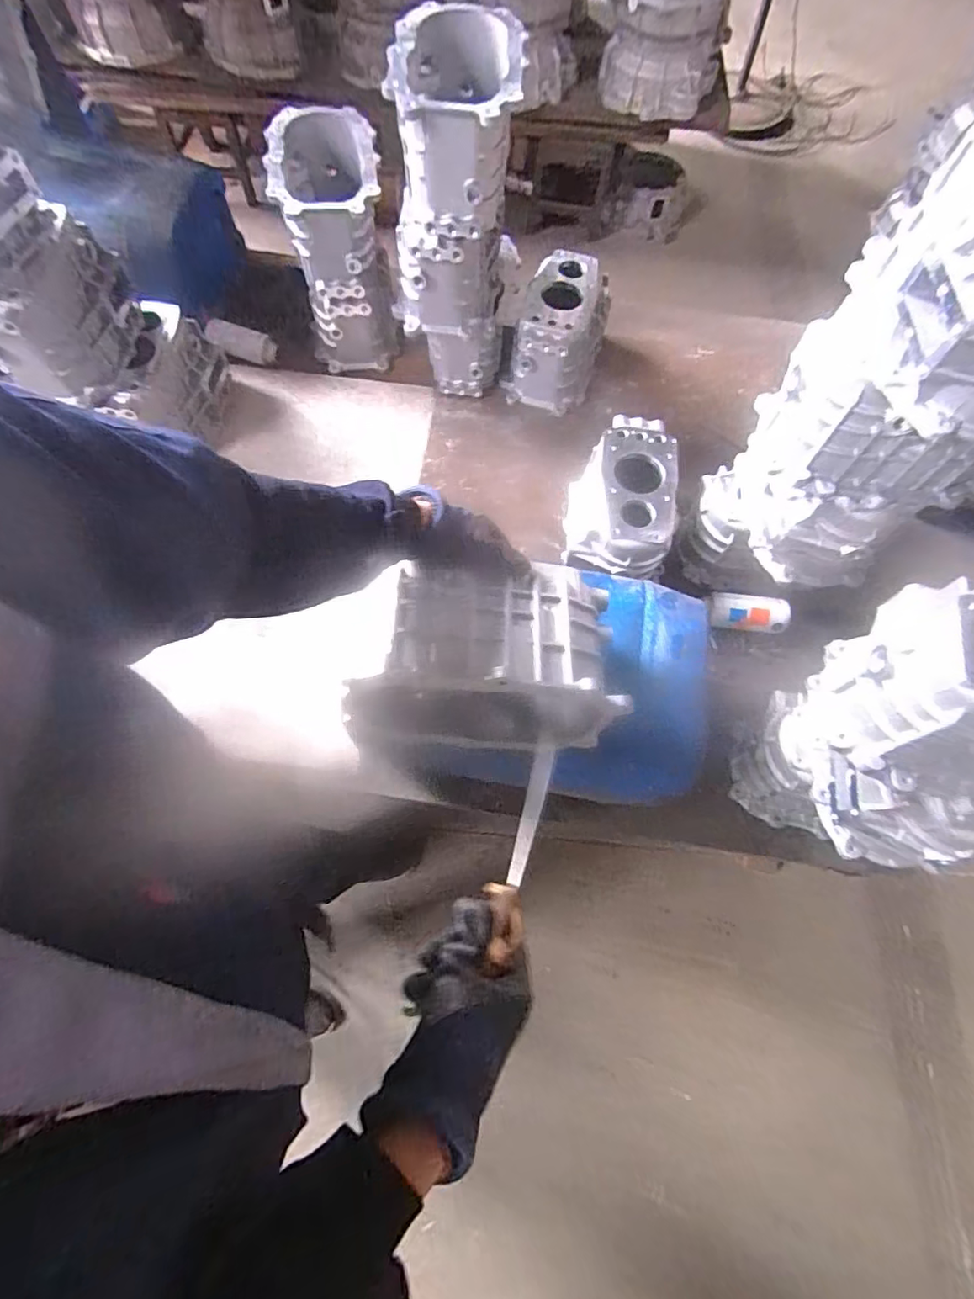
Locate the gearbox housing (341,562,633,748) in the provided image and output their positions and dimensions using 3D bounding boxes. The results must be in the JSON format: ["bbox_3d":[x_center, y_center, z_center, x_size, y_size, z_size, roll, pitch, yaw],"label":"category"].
[{"bbox_3d":[-0.007,0.011,0.592,0.267,0.160,0.157,-2,68,-3],"label":"gearbox housing"}]

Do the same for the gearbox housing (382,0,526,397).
[{"bbox_3d":[-0.050,-0.694,0.966,0.181,0.487,0.236,11,68,2],"label":"gearbox housing"}]

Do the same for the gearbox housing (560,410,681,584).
[{"bbox_3d":[0.216,-0.237,0.956,0.164,0.159,0.258,4,68,-1],"label":"gearbox housing"}]

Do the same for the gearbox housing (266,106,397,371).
[{"bbox_3d":[-0.283,-0.761,1.081,0.169,0.325,0.258,-8,69,-6],"label":"gearbox housing"}]

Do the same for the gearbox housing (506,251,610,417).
[{"bbox_3d":[0.148,-0.628,1.127,0.159,0.173,0.234,16,68,4],"label":"gearbox housing"}]

